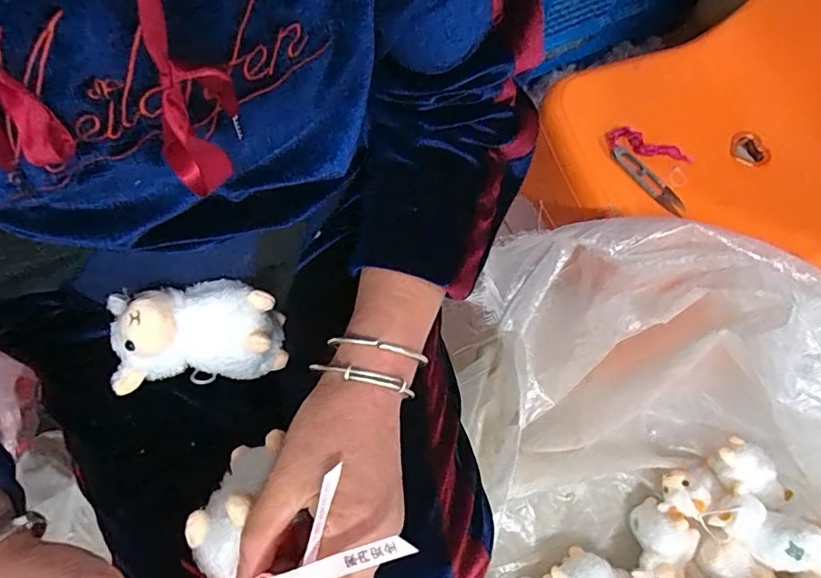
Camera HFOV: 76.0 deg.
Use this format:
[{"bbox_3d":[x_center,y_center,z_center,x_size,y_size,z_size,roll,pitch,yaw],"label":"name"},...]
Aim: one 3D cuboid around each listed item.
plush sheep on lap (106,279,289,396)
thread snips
[{"bbox_3d":[-0.150,0.033,0.374,0.112,0.069,0.074,-10,89,-13],"label":"plush sheep on lap"},{"bbox_3d":[0.264,-0.123,0.581,0.023,0.011,0.100,-41,77,-15],"label":"thread snips"}]

